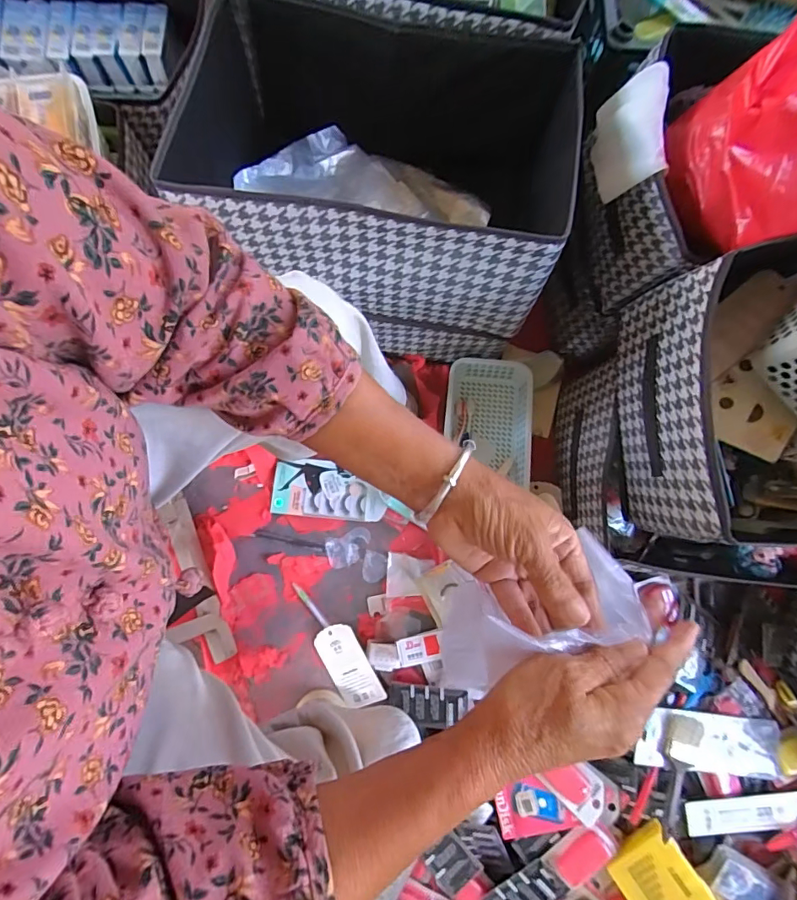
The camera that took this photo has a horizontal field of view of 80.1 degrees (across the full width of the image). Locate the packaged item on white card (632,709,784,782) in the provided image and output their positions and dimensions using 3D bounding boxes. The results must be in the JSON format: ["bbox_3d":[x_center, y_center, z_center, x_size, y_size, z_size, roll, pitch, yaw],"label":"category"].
[{"bbox_3d":[0.411,0.386,0.620,0.215,0.016,0.070,12,79,-12],"label":"packaged item on white card"}]

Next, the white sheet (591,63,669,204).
[{"bbox_3d":[0.263,-0.363,0.548,0.020,0.081,0.131,3,86,-41],"label":"white sheet"}]

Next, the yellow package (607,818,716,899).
[{"bbox_3d":[0.332,0.549,0.591,0.089,0.034,0.114,-34,82,-7],"label":"yellow package"}]

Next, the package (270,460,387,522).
[{"bbox_3d":[-0.110,0.064,0.754,0.174,0.016,0.087,5,79,0],"label":"package"}]

